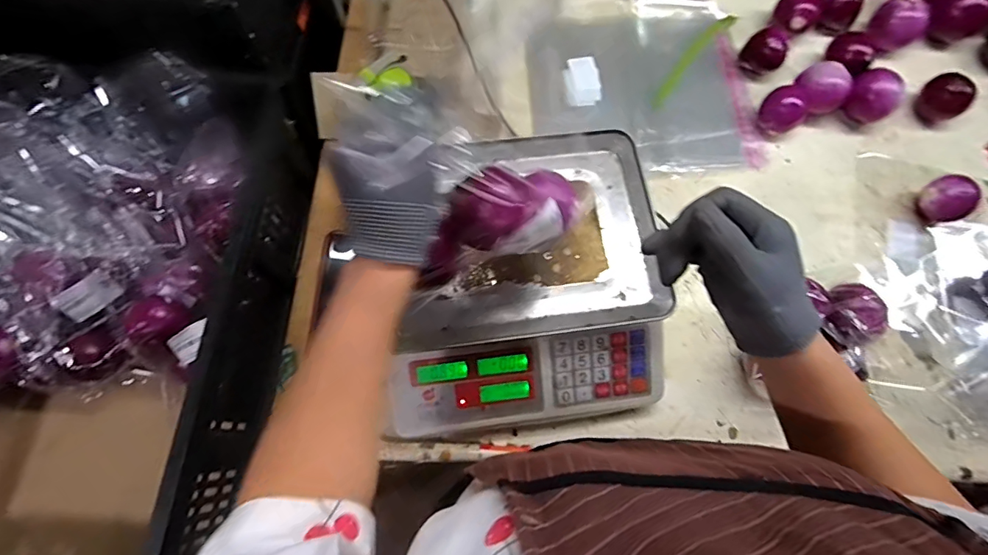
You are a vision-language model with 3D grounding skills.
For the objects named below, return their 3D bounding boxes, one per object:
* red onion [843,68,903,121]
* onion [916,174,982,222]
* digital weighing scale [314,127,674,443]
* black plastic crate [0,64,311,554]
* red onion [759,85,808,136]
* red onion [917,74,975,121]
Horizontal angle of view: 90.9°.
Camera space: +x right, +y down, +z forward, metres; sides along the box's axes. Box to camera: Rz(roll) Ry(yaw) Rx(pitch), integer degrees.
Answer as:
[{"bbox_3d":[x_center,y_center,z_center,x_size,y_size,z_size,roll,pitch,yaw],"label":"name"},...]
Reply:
[{"bbox_3d":[0.550,-0.262,0.709,0.057,0.060,0.069,-32,75,-11],"label":"red onion"},{"bbox_3d":[0.621,-0.108,0.663,0.050,0.055,0.061,-23,74,-8],"label":"onion"},{"bbox_3d":[0.022,0.002,0.557,0.329,0.099,0.312,-9,72,-4],"label":"digital weighing scale"},{"bbox_3d":[-0.450,0.080,0.542,0.380,0.254,0.550,5,72,1],"label":"black plastic crate"},{"bbox_3d":[0.420,-0.243,0.711,0.052,0.048,0.061,-42,77,-13],"label":"red onion"},{"bbox_3d":[0.665,-0.265,0.718,0.053,0.050,0.064,-35,76,-11],"label":"red onion"}]

